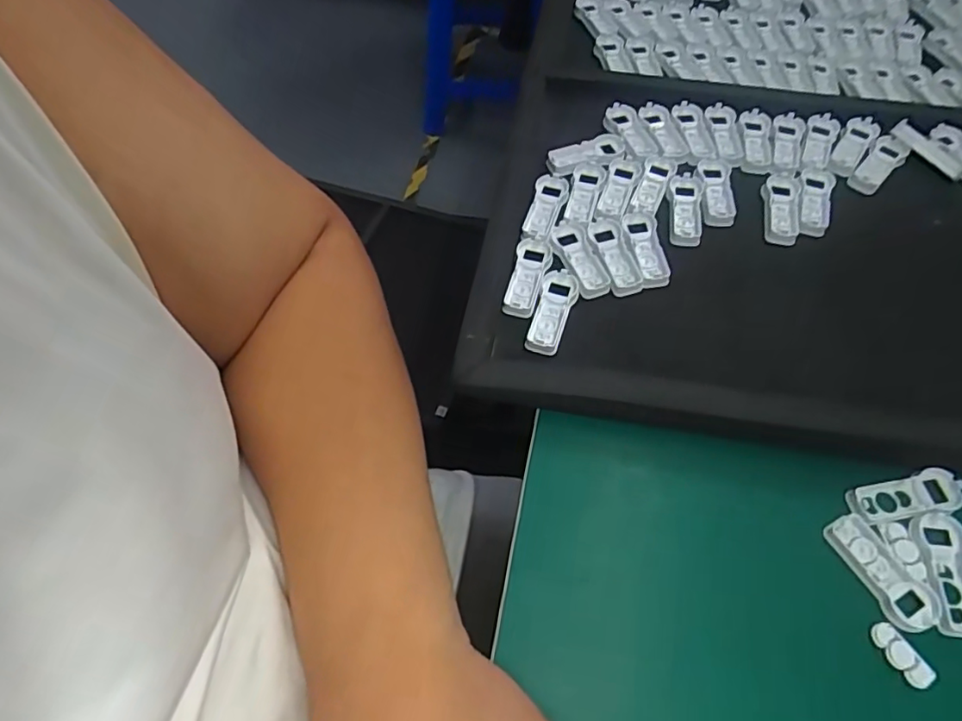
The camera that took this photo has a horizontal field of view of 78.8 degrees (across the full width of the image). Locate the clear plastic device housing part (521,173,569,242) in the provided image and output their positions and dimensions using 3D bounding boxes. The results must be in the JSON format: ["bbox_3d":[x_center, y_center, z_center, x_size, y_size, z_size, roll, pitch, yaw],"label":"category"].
[{"bbox_3d":[0.043,-0.102,0.384,0.021,0.007,0.058,14,61,8],"label":"clear plastic device housing part"}]

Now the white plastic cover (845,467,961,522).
[{"bbox_3d":[0.216,0.070,0.298,0.058,0.007,0.020,-10,61,-6],"label":"white plastic cover"}]

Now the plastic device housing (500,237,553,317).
[{"bbox_3d":[0.029,-0.051,0.360,0.022,0.009,0.054,13,61,7],"label":"plastic device housing"}]

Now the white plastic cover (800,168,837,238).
[{"bbox_3d":[0.225,-0.107,0.394,0.022,0.005,0.063,19,62,10],"label":"white plastic cover"}]

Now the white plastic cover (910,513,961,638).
[{"bbox_3d":[0.225,0.101,0.281,0.023,0.006,0.055,9,60,5],"label":"white plastic cover"}]

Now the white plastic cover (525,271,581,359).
[{"bbox_3d":[0.043,-0.029,0.347,0.022,0.009,0.056,14,61,8],"label":"white plastic cover"}]

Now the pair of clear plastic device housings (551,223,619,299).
[{"bbox_3d":[0.060,-0.064,0.365,0.023,0.004,0.053,-12,61,-7],"label":"pair of clear plastic device housings"}]

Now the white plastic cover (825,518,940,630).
[{"bbox_3d":[0.192,0.101,0.281,0.024,0.004,0.056,-32,65,-17],"label":"white plastic cover"}]

